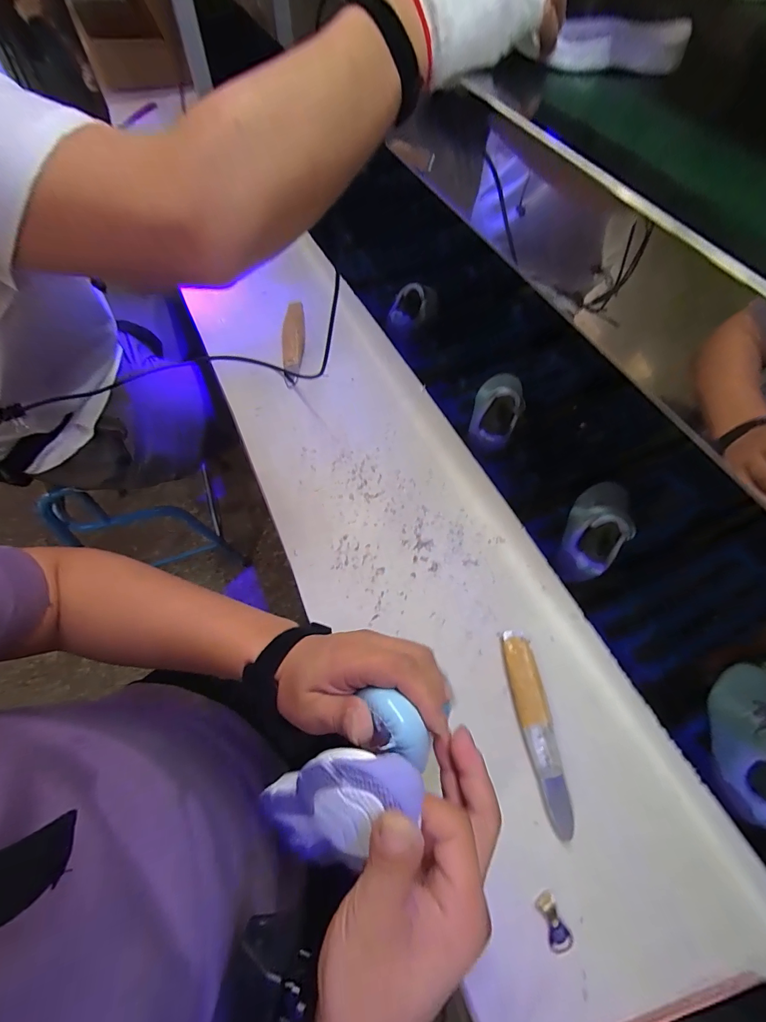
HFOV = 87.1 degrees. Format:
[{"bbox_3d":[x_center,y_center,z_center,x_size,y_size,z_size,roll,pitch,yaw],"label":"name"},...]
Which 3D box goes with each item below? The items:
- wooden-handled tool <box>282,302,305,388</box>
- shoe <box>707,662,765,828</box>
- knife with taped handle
[{"bbox_3d":[-0.131,-0.243,0.587,0.031,0.030,0.145,-1,61,-3],"label":"wooden-handled tool"},{"bbox_3d":[0.375,0.222,0.402,0.058,0.068,0.166,23,52,10],"label":"shoe"},{"bbox_3d":[0.138,0.195,0.369,0.028,0.025,0.163,-4,62,-4],"label":"knife with taped handle"}]

